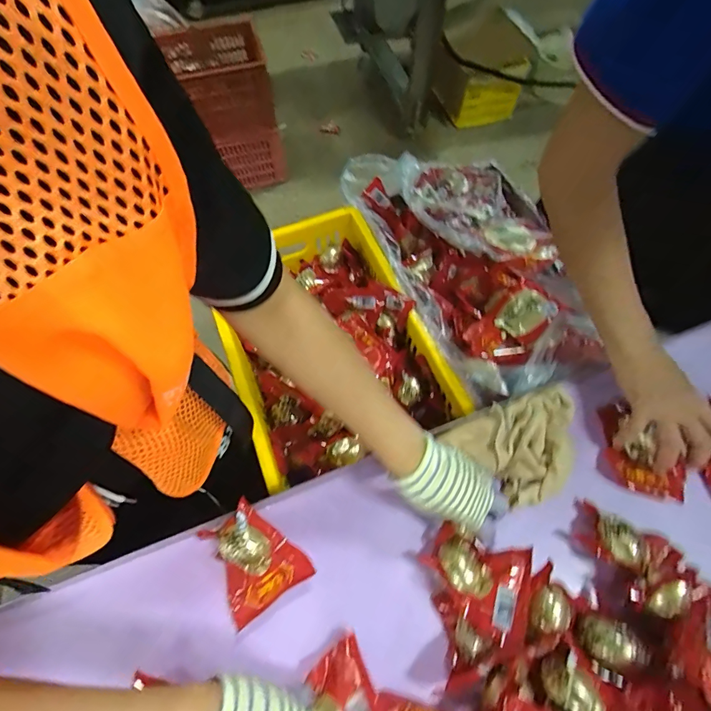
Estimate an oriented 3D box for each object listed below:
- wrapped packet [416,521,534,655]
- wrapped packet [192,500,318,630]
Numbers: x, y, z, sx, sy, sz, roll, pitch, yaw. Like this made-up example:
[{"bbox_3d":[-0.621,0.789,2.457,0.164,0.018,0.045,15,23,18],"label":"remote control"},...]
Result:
[{"bbox_3d":[0.128,0.241,0.430,0.104,0.033,0.089,18,64,9],"label":"wrapped packet"},{"bbox_3d":[-0.112,0.220,0.444,0.089,0.046,0.103,-32,67,-15],"label":"wrapped packet"}]

